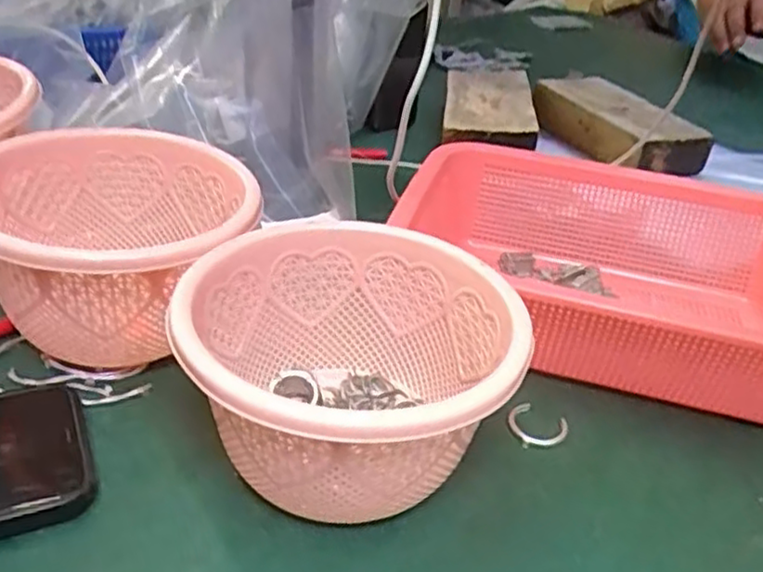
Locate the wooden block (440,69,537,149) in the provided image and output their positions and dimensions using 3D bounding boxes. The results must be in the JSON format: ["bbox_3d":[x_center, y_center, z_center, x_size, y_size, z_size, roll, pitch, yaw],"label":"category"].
[{"bbox_3d":[0.109,-0.180,0.734,0.091,0.043,0.189,6,32,3],"label":"wooden block"}]

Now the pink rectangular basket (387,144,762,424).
[{"bbox_3d":[0.146,-0.007,0.452,0.263,0.082,0.184,10,32,8],"label":"pink rectangular basket"}]

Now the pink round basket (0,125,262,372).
[{"bbox_3d":[-0.140,-0.018,0.390,0.141,0.090,0.138,3,32,-2],"label":"pink round basket"}]

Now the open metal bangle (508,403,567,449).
[{"bbox_3d":[0.081,0.075,0.379,0.029,0.004,0.031,3,32,-2],"label":"open metal bangle"}]

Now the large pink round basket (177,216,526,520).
[{"bbox_3d":[-0.015,0.046,0.327,0.142,0.091,0.144,3,32,-2],"label":"large pink round basket"}]

